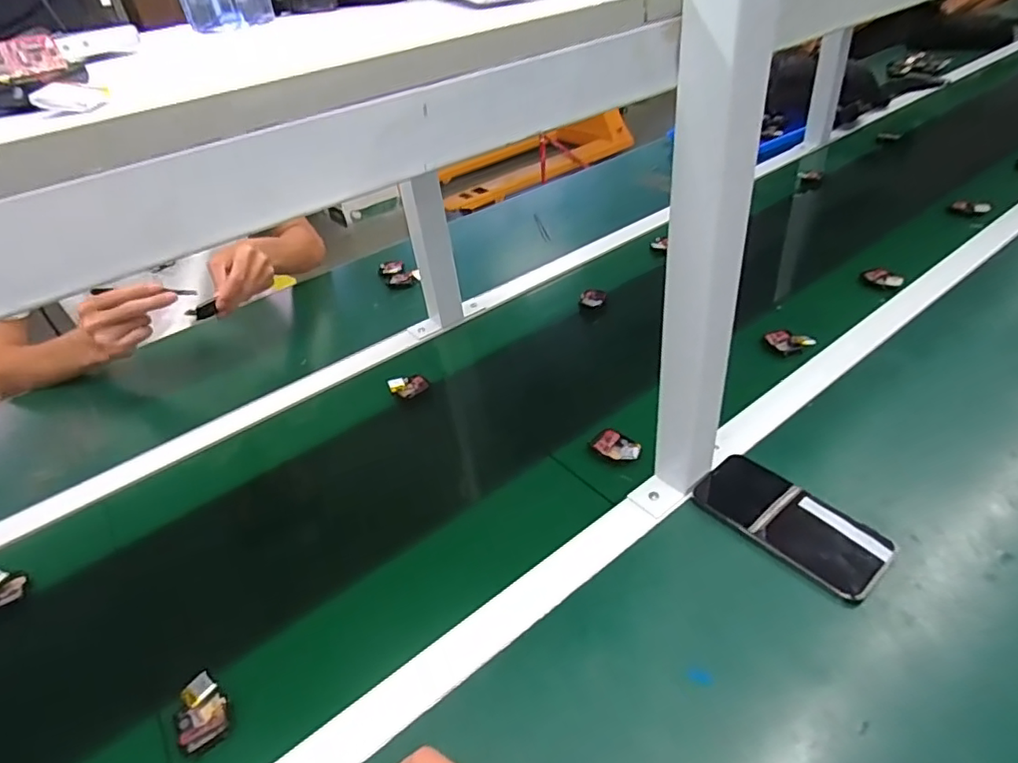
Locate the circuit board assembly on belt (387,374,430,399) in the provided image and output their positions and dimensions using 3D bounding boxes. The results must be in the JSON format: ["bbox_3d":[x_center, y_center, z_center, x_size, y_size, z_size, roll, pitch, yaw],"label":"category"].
[{"bbox_3d":[-0.131,0.005,0.752,0.045,0.014,0.035,-27,44,-23],"label":"circuit board assembly on belt"}]

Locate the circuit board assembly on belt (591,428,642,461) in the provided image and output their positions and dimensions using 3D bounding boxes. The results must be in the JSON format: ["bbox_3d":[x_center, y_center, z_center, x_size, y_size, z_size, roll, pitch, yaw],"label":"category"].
[{"bbox_3d":[0.117,0.069,0.622,0.051,0.009,0.033,29,52,35],"label":"circuit board assembly on belt"}]

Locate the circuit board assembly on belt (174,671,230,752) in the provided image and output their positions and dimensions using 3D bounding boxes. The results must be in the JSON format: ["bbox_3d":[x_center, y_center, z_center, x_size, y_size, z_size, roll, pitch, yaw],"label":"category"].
[{"bbox_3d":[-0.238,0.255,0.449,0.036,0.017,0.048,-30,43,-26],"label":"circuit board assembly on belt"}]

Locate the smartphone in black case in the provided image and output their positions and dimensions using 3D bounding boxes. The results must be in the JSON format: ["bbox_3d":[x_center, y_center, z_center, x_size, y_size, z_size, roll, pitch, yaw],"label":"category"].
[{"bbox_3d":[0.255,0.121,0.529,0.081,0.015,0.159,-30,45,-25],"label":"smartphone in black case"}]

